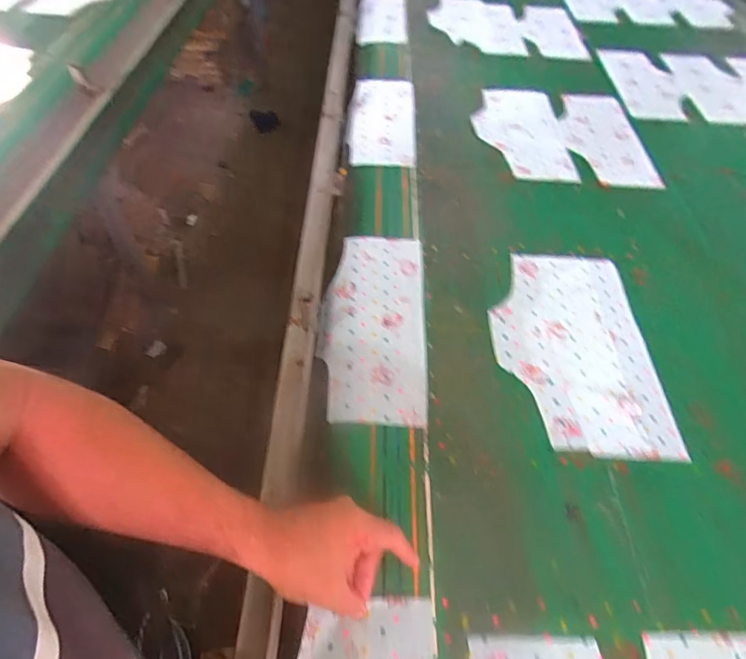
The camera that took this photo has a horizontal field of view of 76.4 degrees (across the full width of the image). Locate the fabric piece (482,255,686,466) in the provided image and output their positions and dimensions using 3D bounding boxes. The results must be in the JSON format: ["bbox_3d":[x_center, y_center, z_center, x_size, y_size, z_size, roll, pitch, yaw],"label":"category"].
[{"bbox_3d":[0.278,0.013,0.662,0.216,0.005,0.334,5,53,0],"label":"fabric piece"}]

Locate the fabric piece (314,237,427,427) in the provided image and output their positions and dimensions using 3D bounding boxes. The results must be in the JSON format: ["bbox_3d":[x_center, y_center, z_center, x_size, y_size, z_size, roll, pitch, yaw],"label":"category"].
[{"bbox_3d":[-0.001,-0.019,0.667,0.144,0.009,0.322,4,53,-1],"label":"fabric piece"}]

